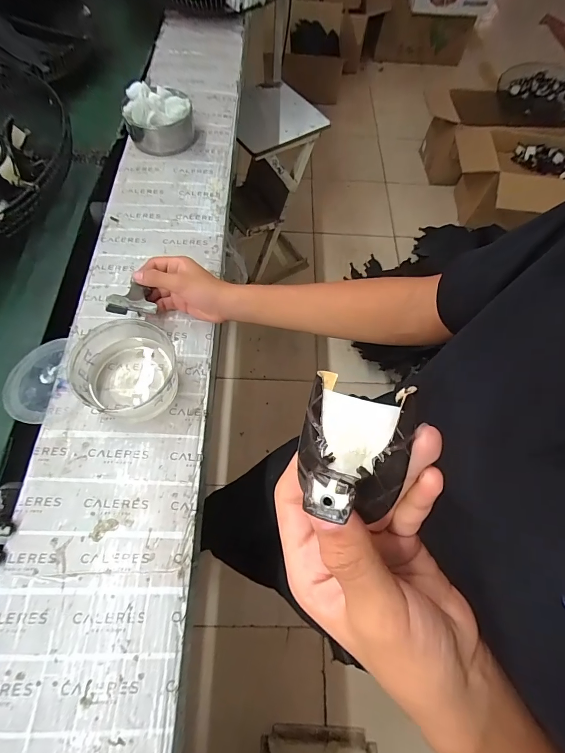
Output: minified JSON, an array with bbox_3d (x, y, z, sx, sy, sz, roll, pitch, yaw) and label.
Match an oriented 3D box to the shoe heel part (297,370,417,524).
[{"bbox_3d":[0.030,0.028,0.144,0.045,0.033,0.057,13,65,5],"label":"shoe heel part"}]

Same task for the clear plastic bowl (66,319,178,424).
[{"bbox_3d":[-0.187,-0.007,0.440,0.111,0.062,0.109,1,65,-3],"label":"clear plastic bowl"}]

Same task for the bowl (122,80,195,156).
[{"bbox_3d":[-0.220,-0.463,0.645,0.117,0.077,0.108,-13,66,-10],"label":"bowl"}]

